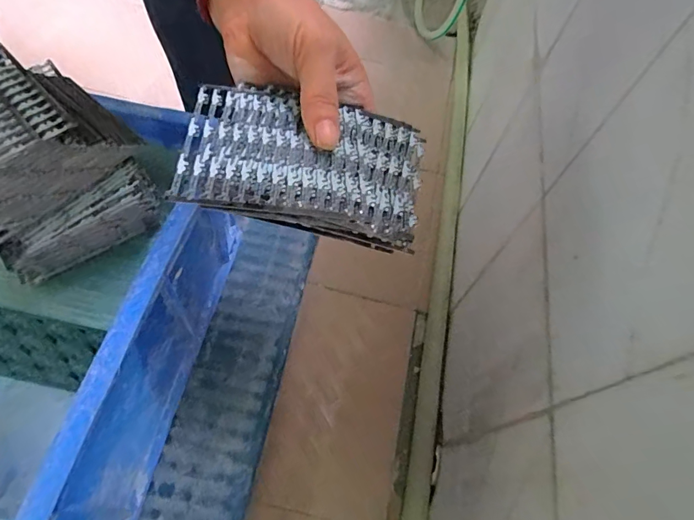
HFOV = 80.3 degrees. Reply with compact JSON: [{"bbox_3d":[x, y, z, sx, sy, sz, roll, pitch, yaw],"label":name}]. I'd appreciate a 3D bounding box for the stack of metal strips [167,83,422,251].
[{"bbox_3d":[-0.022,-0.056,0.224,0.125,0.020,0.095,8,61,1],"label":"stack of metal strips"}]

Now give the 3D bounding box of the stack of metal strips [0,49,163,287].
[{"bbox_3d":[-0.218,-0.053,0.283,0.136,0.118,0.102,-37,69,-21],"label":"stack of metal strips"}]

